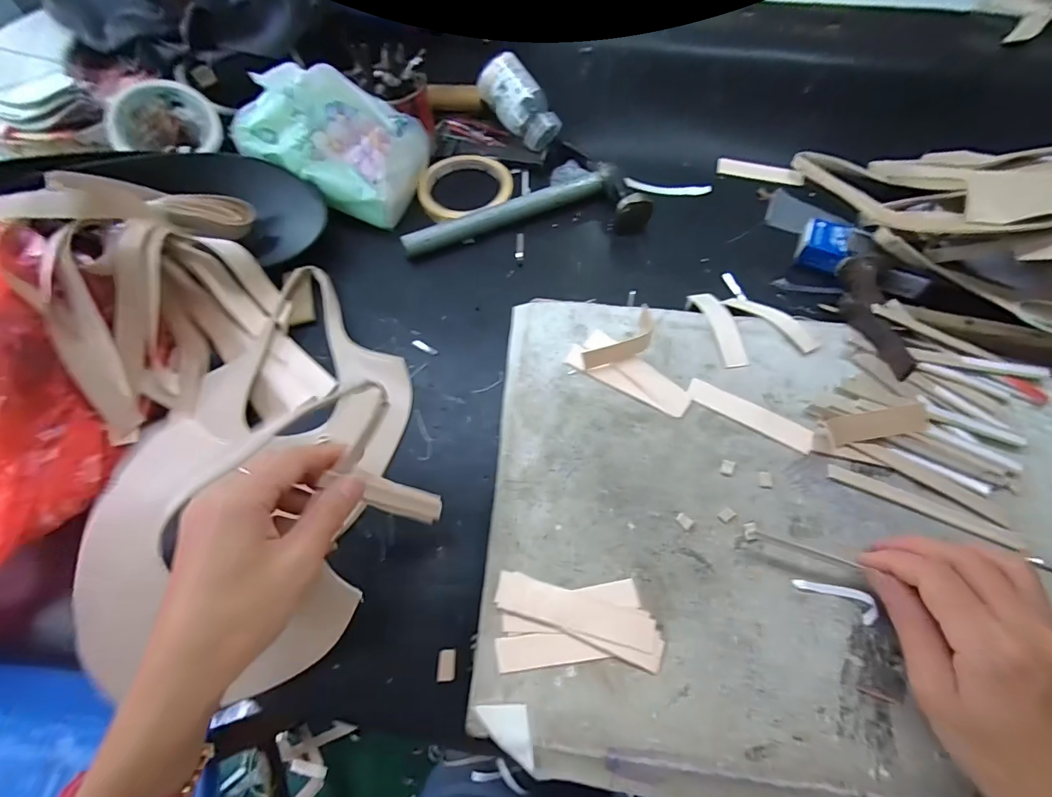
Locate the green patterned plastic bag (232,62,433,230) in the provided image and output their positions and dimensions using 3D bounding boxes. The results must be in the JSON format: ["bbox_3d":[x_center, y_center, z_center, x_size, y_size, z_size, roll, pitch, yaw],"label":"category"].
[{"bbox_3d":[-0.178,-0.247,0.428,0.144,0.102,0.105,24,66,12],"label":"green patterned plastic bag"}]

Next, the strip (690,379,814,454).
[{"bbox_3d":[0.160,0.010,0.326,0.086,0.004,0.019,28,67,15],"label":"strip"}]

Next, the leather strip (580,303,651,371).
[{"bbox_3d":[0.078,-0.045,0.347,0.078,0.013,0.027,-41,69,-17],"label":"leather strip"}]

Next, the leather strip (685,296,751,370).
[{"bbox_3d":[0.156,-0.057,0.371,0.022,0.017,0.084,-8,51,-1],"label":"leather strip"}]

